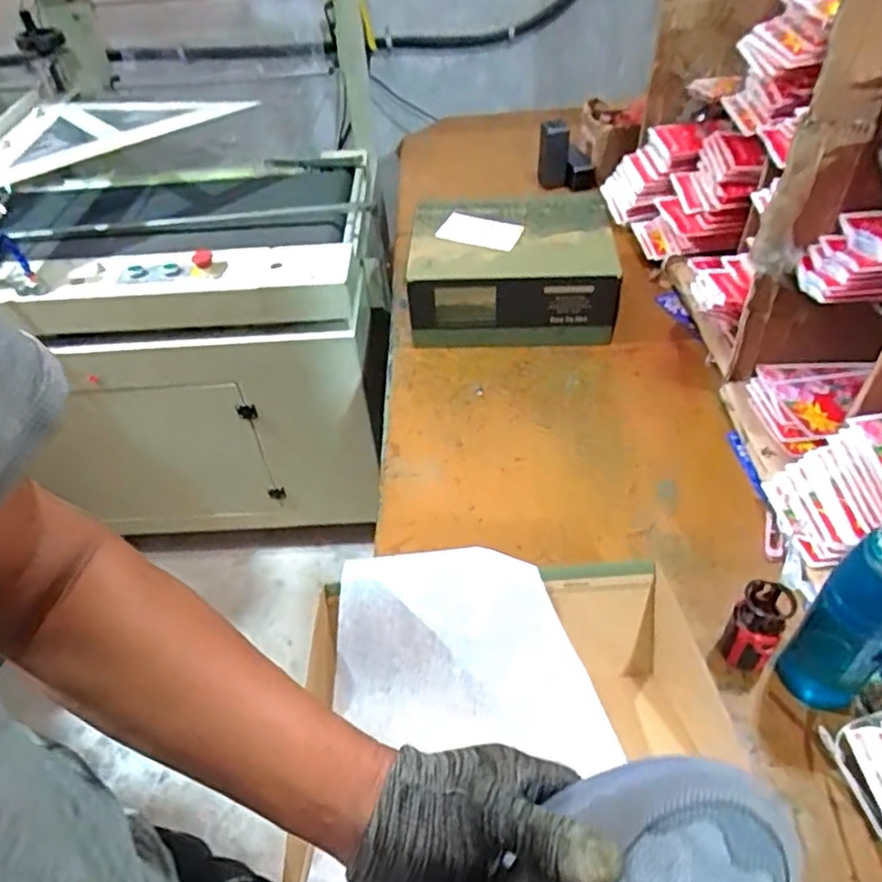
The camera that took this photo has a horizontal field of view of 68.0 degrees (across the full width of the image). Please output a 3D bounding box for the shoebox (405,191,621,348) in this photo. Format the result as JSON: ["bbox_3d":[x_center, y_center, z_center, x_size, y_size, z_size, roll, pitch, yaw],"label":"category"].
[{"bbox_3d":[0.117,-0.280,1.102,0.337,0.143,0.242,4,45,8],"label":"shoebox"}]

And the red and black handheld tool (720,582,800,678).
[{"bbox_3d":[0.310,0.184,0.644,0.045,0.093,0.049,20,50,23],"label":"red and black handheld tool"}]

